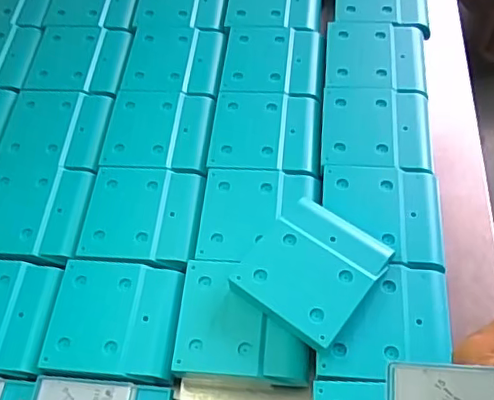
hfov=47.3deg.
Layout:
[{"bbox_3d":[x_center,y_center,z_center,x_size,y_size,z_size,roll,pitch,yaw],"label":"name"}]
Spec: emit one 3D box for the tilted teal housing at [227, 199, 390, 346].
[{"bbox_3d":[0.055,0.059,0.495,0.106,0.027,0.108,35,69,21],"label":"tilted teal housing"}]

